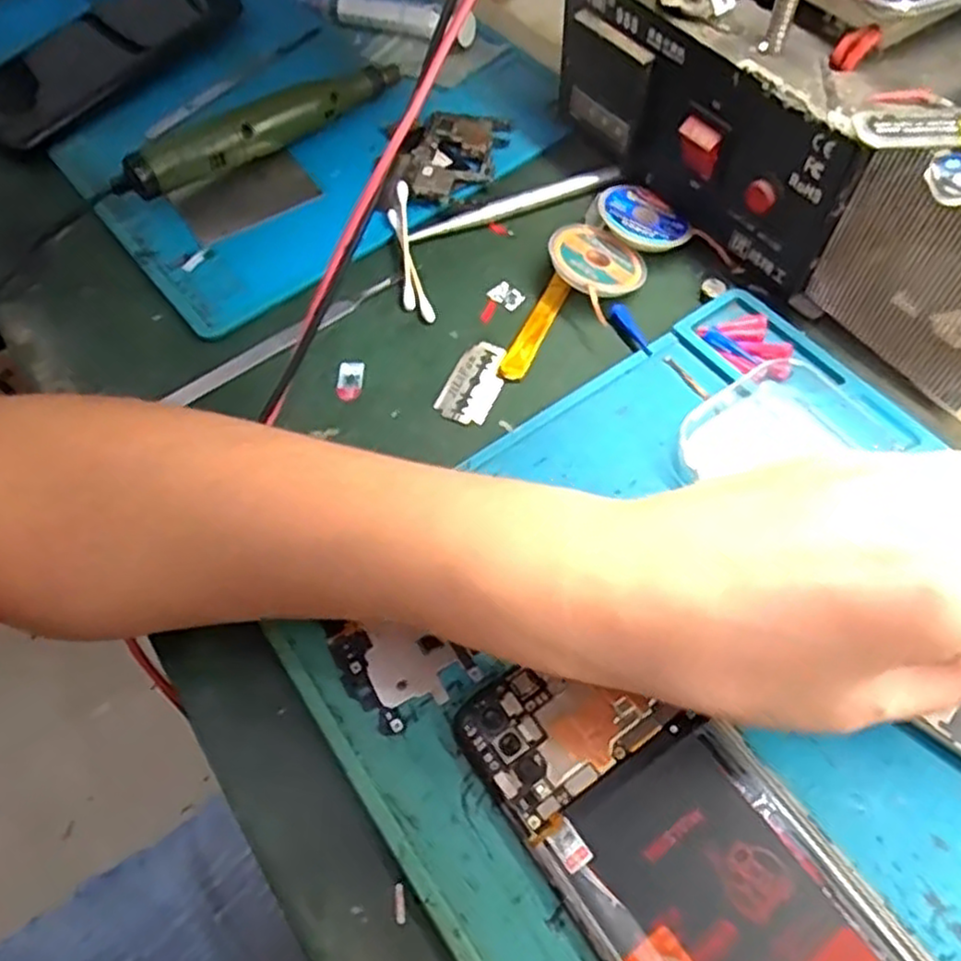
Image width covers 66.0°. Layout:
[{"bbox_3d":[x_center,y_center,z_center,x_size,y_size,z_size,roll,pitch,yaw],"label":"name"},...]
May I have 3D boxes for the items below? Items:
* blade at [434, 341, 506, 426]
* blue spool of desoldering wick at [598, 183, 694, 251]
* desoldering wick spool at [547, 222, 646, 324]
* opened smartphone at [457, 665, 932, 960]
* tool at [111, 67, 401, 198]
[{"bbox_3d":[-0.001,-0.042,0.317,0.022,0.004,0.042,27,65,5],"label":"blade"},{"bbox_3d":[0.077,-0.124,0.346,0.041,0.013,0.044,-2,60,3],"label":"blue spool of desoldering wick"},{"bbox_3d":[0.050,-0.098,0.333,0.047,0.006,0.046,7,52,-10],"label":"desoldering wick spool"},{"bbox_3d":[0.063,0.114,0.214,0.071,0.008,0.152,-33,63,-15],"label":"opened smartphone"},{"bbox_3d":[-0.113,-0.186,0.388,0.161,0.028,0.025,-36,64,-16],"label":"tool"}]

